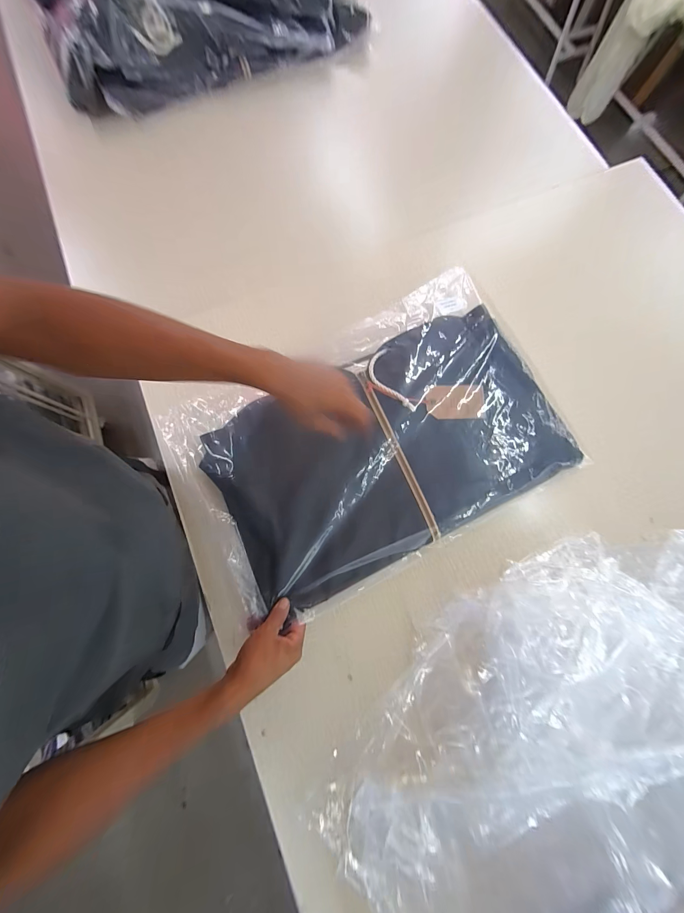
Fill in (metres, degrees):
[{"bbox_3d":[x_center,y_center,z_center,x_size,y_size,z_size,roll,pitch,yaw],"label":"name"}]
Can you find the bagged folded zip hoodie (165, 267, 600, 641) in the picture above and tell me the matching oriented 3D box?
[{"bbox_3d":[0.049,-0.034,0.515,0.602,0.043,0.411,-26,79,-5],"label":"bagged folded zip hoodie"}]

